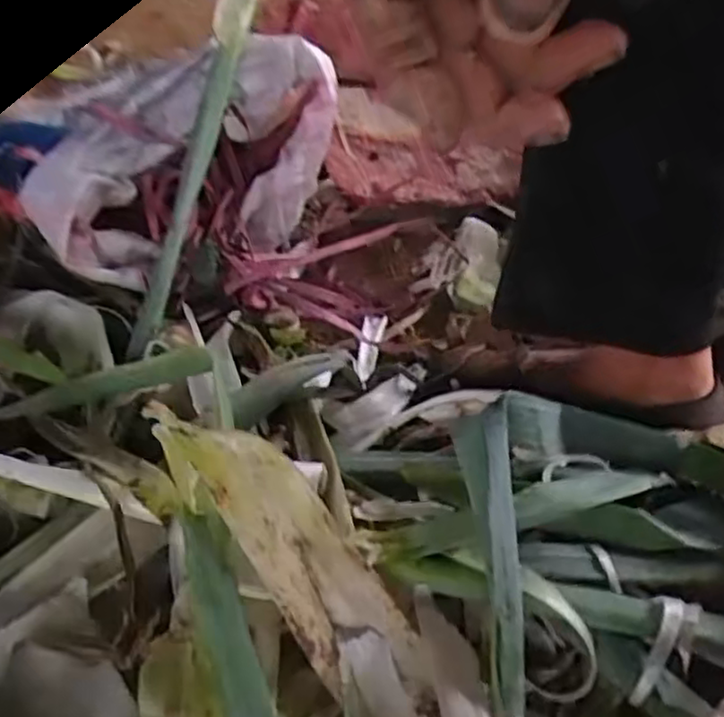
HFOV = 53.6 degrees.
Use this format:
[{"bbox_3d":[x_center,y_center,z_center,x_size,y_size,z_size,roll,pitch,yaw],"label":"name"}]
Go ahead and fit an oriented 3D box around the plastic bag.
[{"bbox_3d":[-0.165,-0.183,0.686,0.278,0.206,0.117,-28,51,-25],"label":"plastic bag"}]

